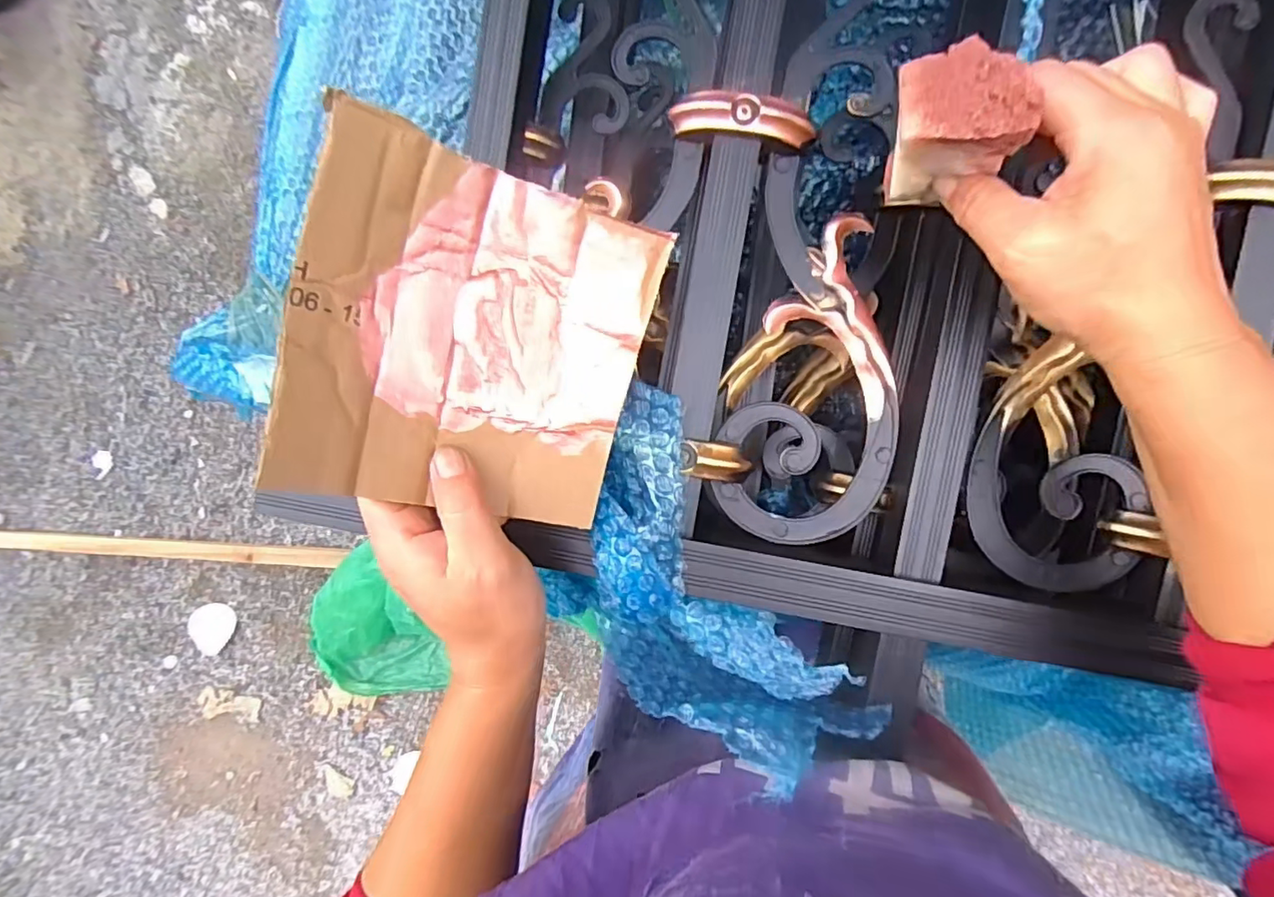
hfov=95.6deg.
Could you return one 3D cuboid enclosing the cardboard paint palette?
[{"bbox_3d":[-0.071,-0.048,0.264,0.152,0.017,0.151,13,92,-28],"label":"cardboard paint palette"}]

